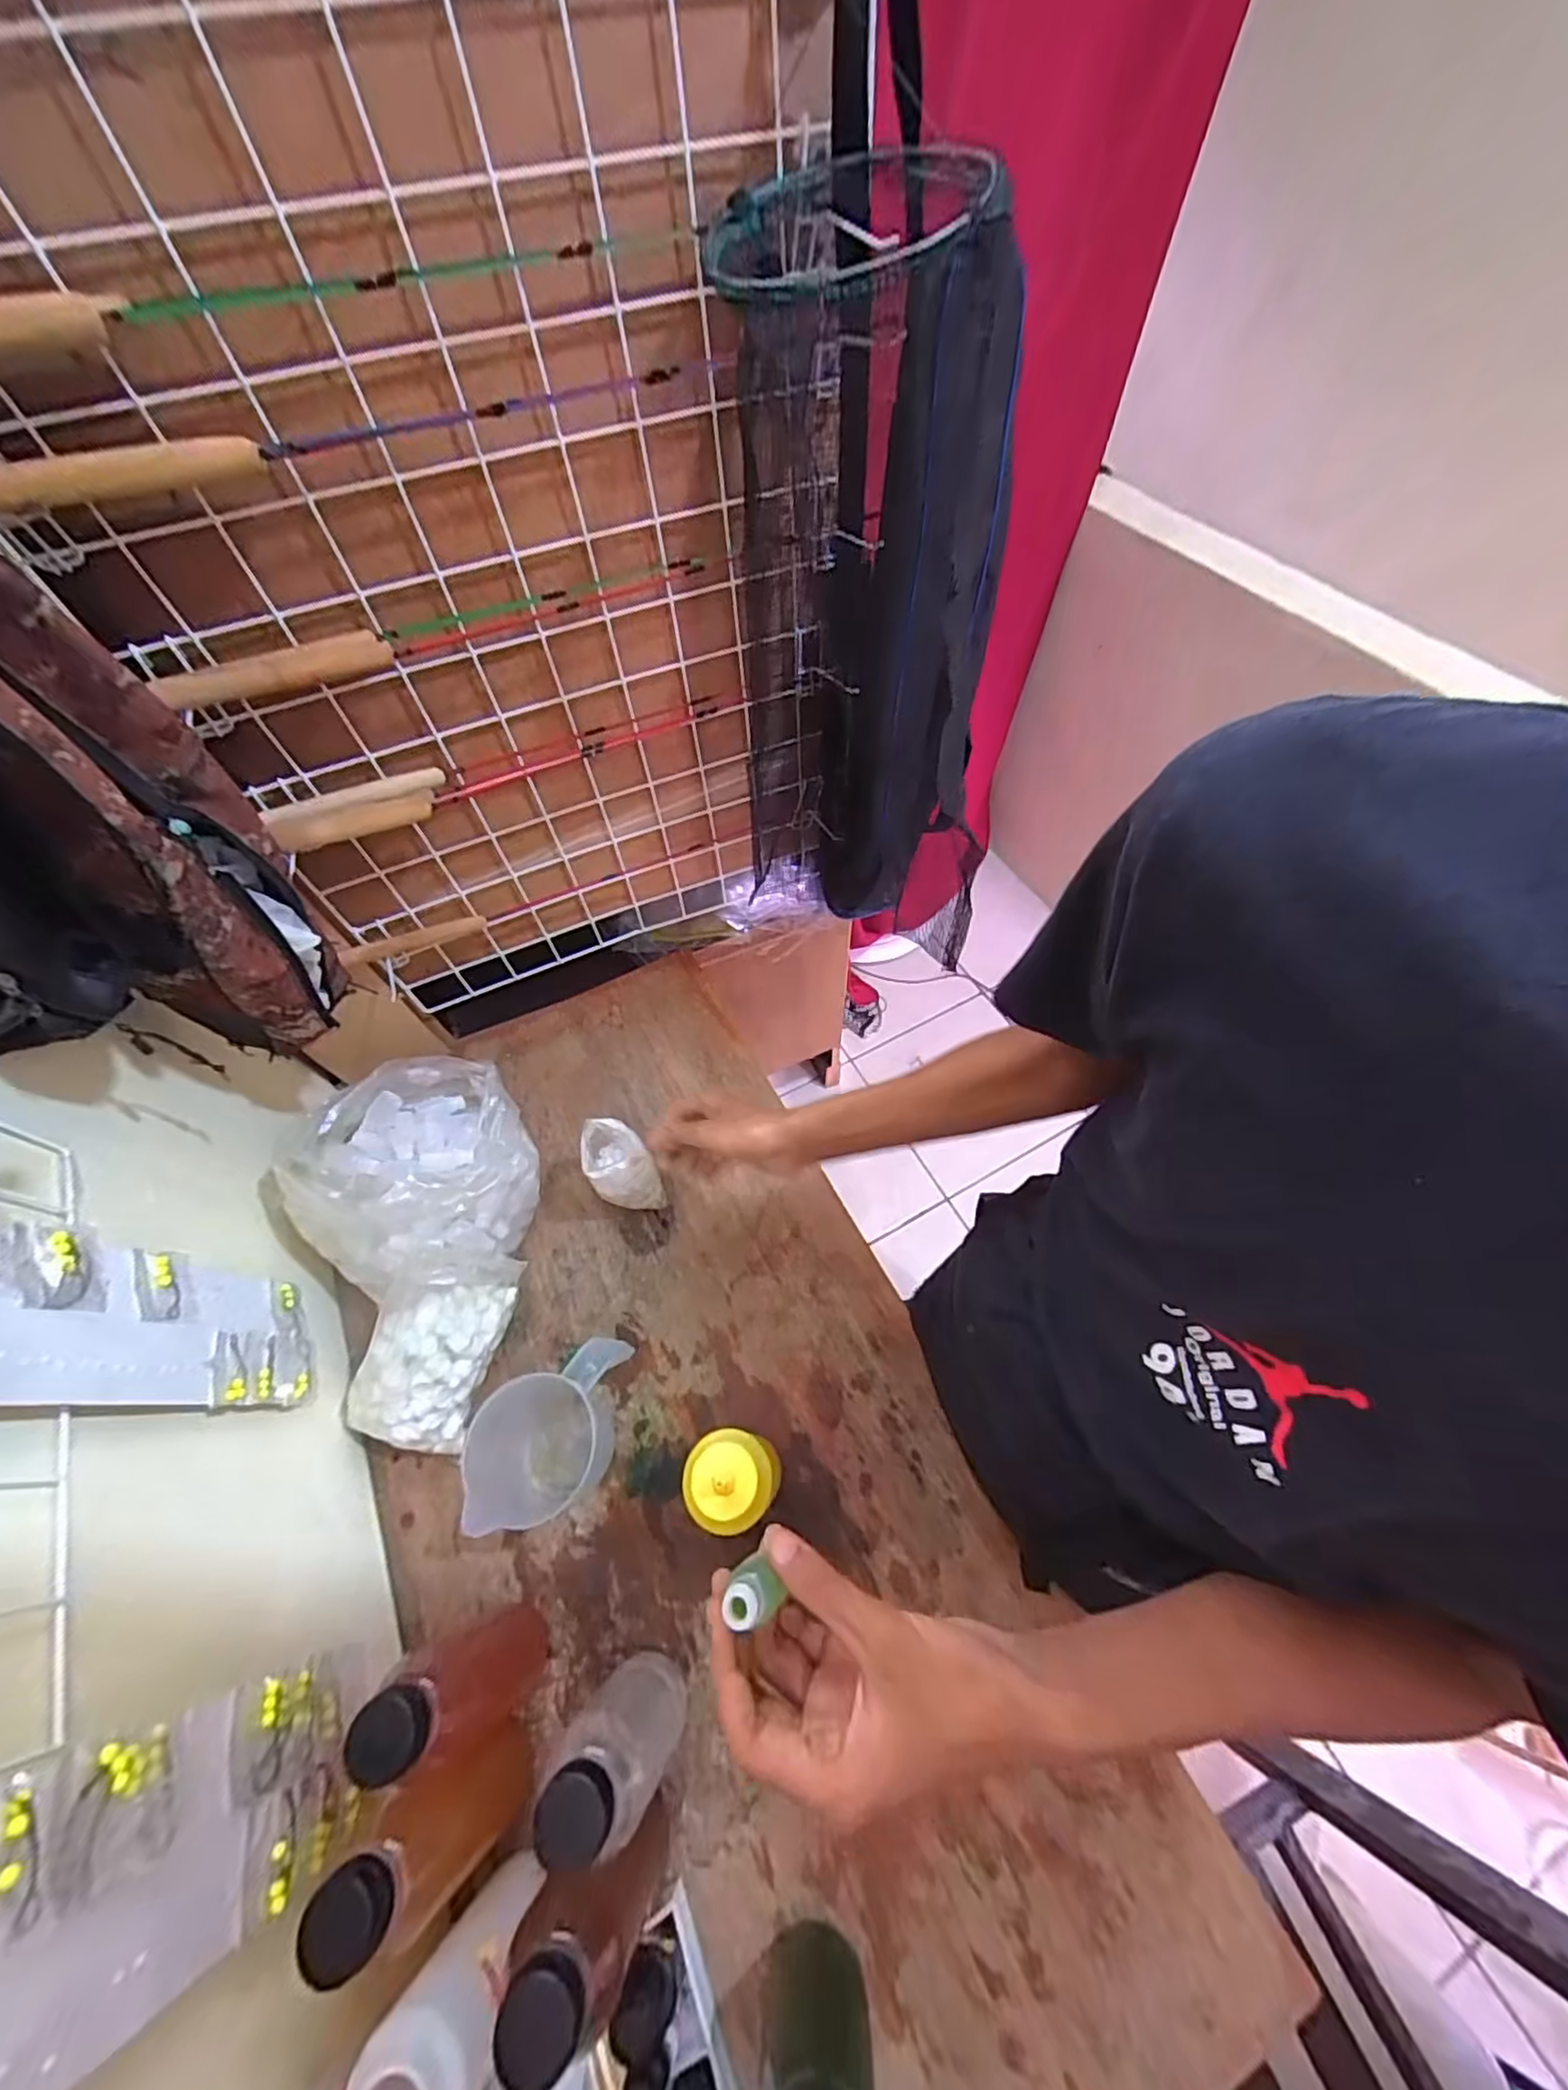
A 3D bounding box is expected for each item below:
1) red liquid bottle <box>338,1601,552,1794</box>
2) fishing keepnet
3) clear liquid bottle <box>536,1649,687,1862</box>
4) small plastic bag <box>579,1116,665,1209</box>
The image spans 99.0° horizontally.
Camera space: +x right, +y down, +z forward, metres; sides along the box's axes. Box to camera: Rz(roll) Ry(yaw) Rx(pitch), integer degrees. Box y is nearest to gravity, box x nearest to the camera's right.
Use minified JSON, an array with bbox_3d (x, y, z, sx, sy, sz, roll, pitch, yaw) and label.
[{"bbox_3d":[-0.214,0.430,0.457,0.050,0.194,0.055,-1,59,2],"label":"red liquid bottle"},{"bbox_3d":[0.061,-0.396,0.649,0.180,0.558,0.231,18,62,13],"label":"fishing keepnet"},{"bbox_3d":[-0.110,0.458,0.438,0.064,0.191,0.053,37,67,21],"label":"clear liquid bottle"},{"bbox_3d":[-0.165,0.125,0.682,0.056,0.113,0.079,-31,63,-15],"label":"small plastic bag"}]

